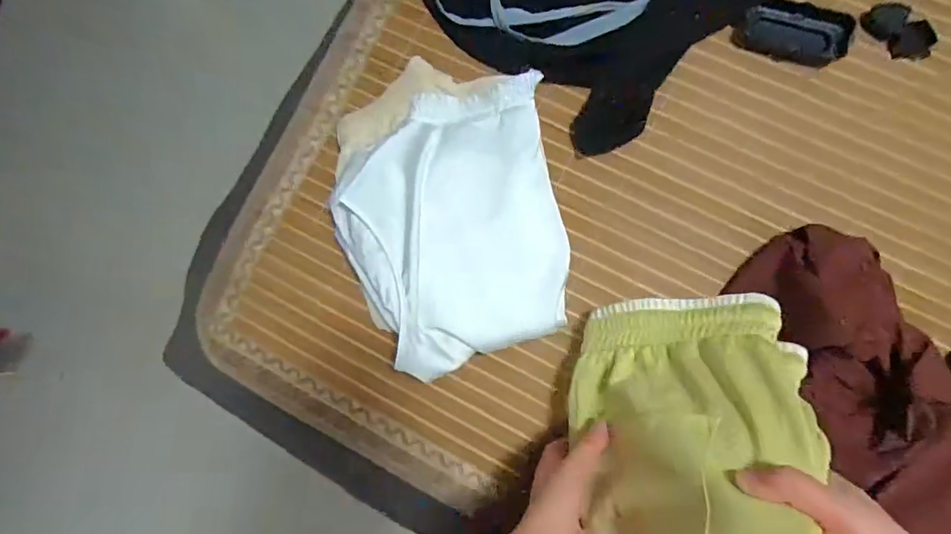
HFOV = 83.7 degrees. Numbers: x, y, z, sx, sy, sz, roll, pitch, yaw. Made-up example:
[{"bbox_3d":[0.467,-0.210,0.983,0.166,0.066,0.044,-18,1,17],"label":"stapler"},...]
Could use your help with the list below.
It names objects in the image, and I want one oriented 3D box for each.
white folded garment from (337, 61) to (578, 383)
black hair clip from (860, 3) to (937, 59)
[{"bbox_3d":[-0.024,-0.041,0.580,0.241,0.063,0.292,-13,87,6],"label":"white folded garment"},{"bbox_3d":[0.454,-0.254,0.567,0.077,0.020,0.037,36,93,6],"label":"black hair clip"}]

